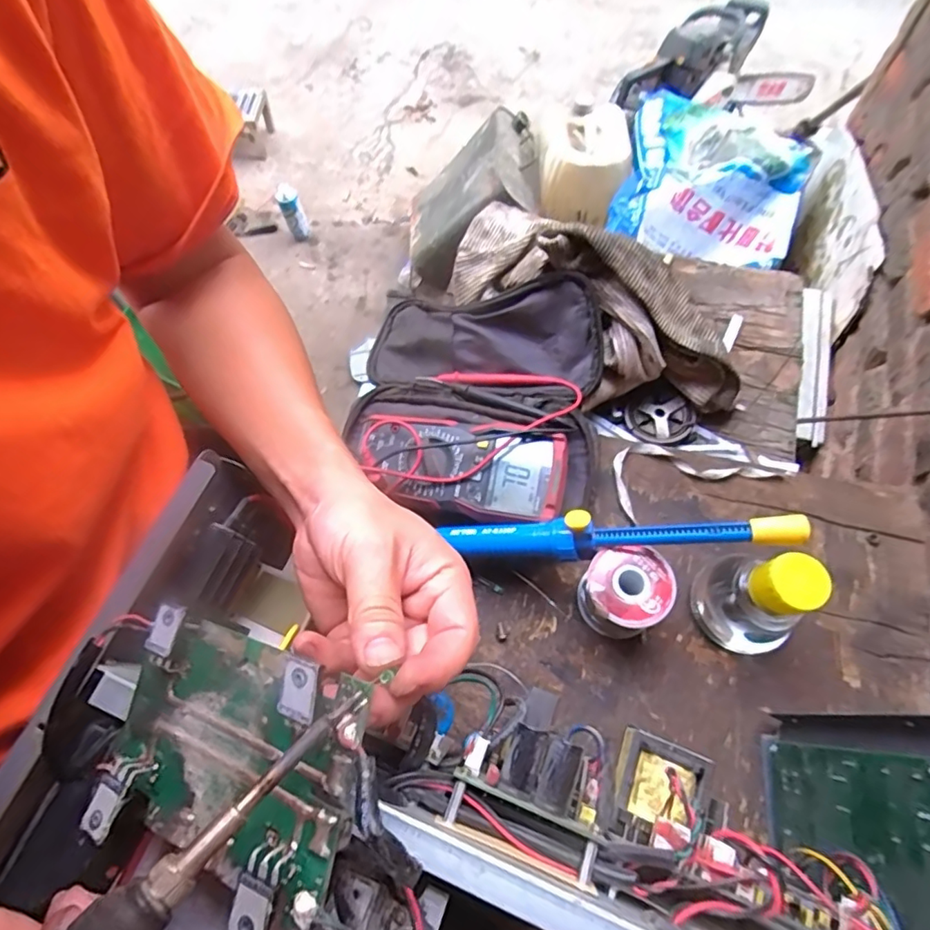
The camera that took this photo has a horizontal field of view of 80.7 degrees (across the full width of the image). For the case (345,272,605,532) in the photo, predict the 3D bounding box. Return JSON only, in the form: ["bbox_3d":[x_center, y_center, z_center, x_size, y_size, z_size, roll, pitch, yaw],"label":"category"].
[{"bbox_3d":[0.005,-0.062,0.513,0.229,0.079,0.246,4,68,4],"label":"case"}]

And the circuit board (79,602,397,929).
[{"bbox_3d":[-0.097,0.112,0.213,0.122,0.015,0.087,9,79,30],"label":"circuit board"}]

